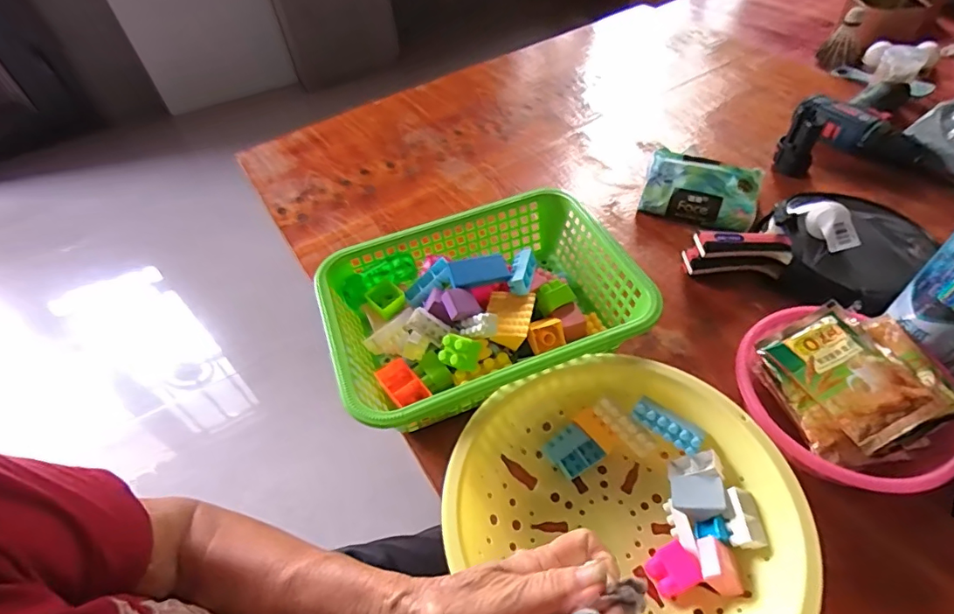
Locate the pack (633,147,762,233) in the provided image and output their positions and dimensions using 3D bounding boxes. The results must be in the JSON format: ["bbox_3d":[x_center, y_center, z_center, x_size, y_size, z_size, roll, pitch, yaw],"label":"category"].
[{"bbox_3d":[0.279,-0.146,0.630,0.134,0.062,0.080,17,53,20],"label":"pack"}]

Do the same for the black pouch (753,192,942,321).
[{"bbox_3d":[0.397,-0.072,0.548,0.176,0.071,0.155,-36,54,-22],"label":"black pouch"}]

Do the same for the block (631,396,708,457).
[{"bbox_3d":[0.162,0.101,0.426,0.058,0.012,0.023,27,98,23],"label":"block"}]

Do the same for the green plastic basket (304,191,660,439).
[{"bbox_3d":[0.007,0.004,0.515,0.292,0.082,0.217,-20,50,-10],"label":"green plastic basket"}]

